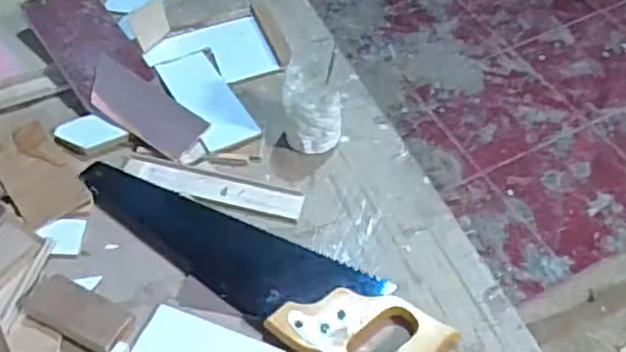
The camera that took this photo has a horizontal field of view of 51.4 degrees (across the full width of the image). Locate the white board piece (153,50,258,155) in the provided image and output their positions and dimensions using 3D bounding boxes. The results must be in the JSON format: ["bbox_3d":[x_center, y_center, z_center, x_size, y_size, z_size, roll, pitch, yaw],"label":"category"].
[{"bbox_3d":[-0.129,-0.093,0.785,0.065,0.008,0.164,-25,56,-18],"label":"white board piece"}]

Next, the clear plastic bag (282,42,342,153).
[{"bbox_3d":[-0.001,-0.081,0.723,0.064,0.090,0.076,-5,53,-3],"label":"clear plastic bag"}]

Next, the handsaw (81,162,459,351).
[{"bbox_3d":[-0.062,0.079,0.644,0.402,0.021,0.098,29,58,21],"label":"handsaw"}]

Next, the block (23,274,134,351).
[{"bbox_3d":[-0.218,0.127,0.604,0.105,0.014,0.044,22,56,17],"label":"block"}]

